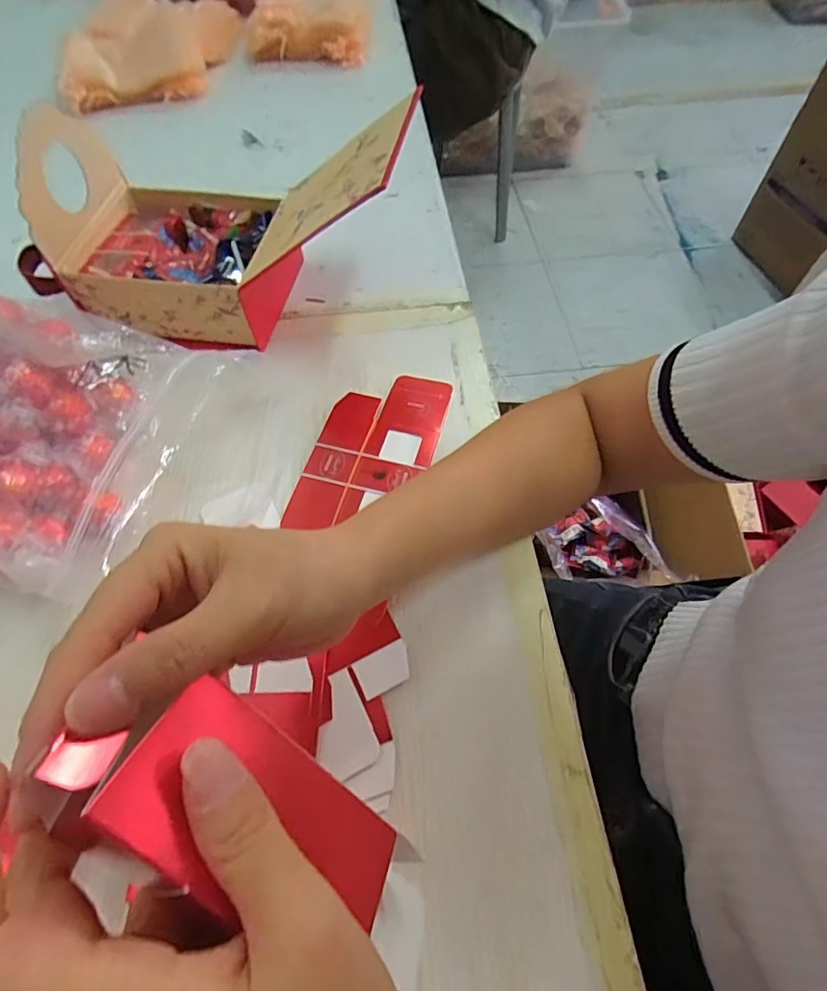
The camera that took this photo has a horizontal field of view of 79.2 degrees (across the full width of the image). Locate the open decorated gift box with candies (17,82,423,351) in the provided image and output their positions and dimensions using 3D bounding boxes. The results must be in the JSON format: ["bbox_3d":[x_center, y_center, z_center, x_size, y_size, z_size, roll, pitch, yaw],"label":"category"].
[{"bbox_3d":[-0.146,-0.199,0.365,0.260,0.128,0.116,8,61,3],"label":"open decorated gift box with candies"}]

